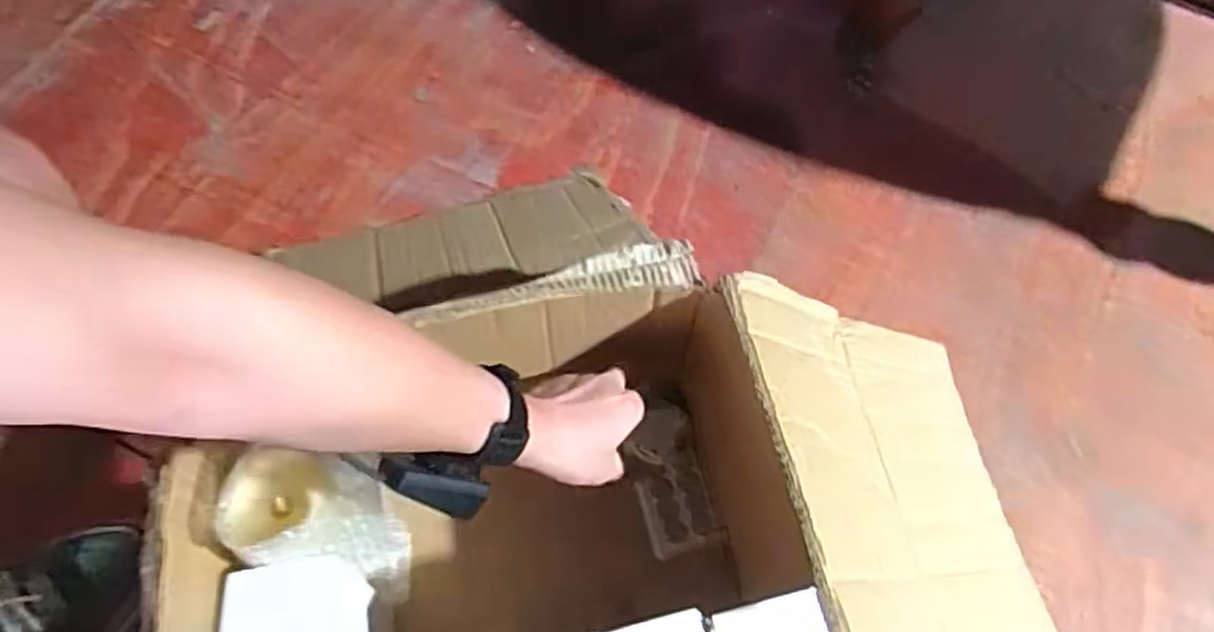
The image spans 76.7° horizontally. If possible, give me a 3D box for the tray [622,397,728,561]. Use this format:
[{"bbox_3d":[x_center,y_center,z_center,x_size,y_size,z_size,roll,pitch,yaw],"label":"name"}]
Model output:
[{"bbox_3d":[0.060,0.150,0.721,0.067,0.019,0.141,-11,82,-6],"label":"tray"}]

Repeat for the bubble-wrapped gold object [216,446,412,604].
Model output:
[{"bbox_3d":[-0.211,0.170,0.606,0.095,0.219,0.082,7,64,3],"label":"bubble-wrapped gold object"}]

